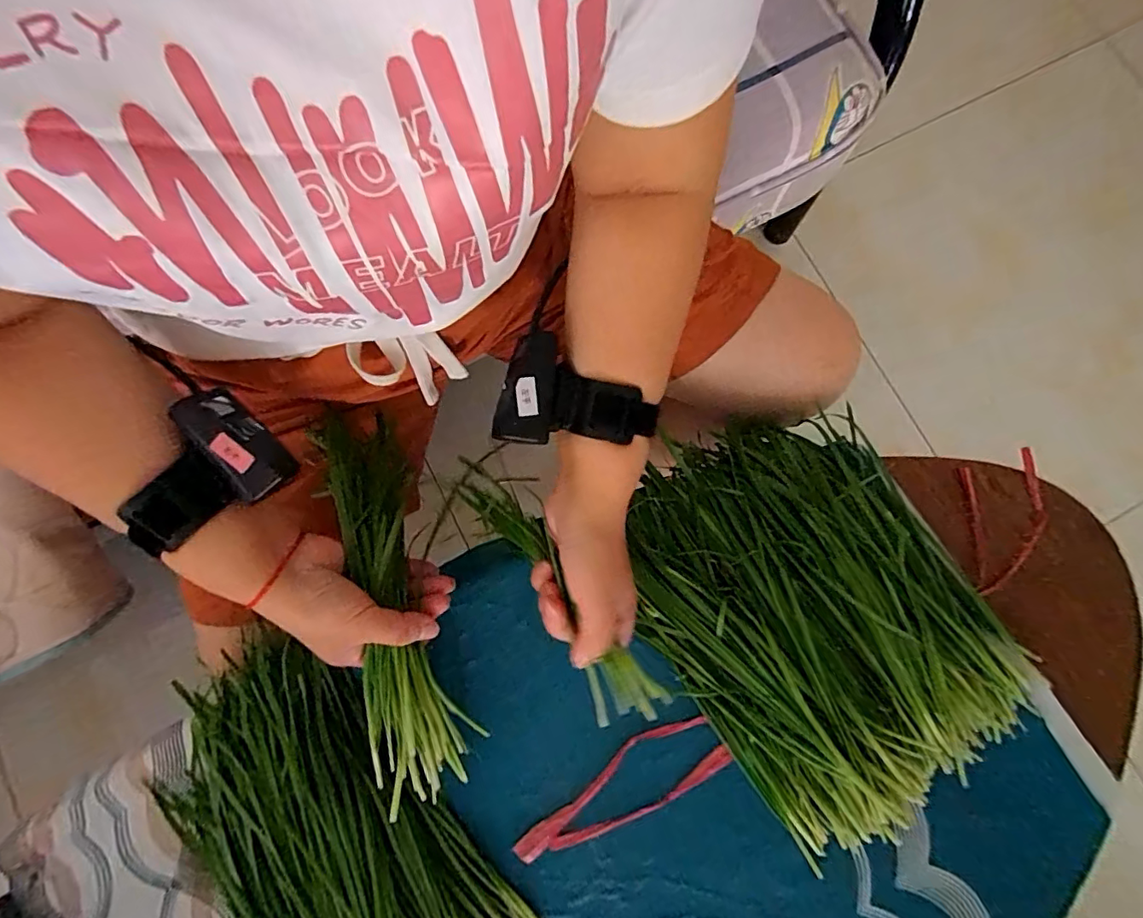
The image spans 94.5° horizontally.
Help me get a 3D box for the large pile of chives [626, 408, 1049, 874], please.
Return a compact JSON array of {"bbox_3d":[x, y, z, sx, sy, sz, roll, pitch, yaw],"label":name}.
[{"bbox_3d":[0.198,0.122,0.442,0.251,0.045,0.323,-25,78,-6],"label":"large pile of chives"}]

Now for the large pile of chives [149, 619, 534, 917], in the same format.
[{"bbox_3d":[-0.185,0.301,0.403,0.164,0.049,0.330,-42,80,-9],"label":"large pile of chives"}]

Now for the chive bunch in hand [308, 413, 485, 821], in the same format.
[{"bbox_3d":[-0.135,0.107,0.396,0.063,0.045,0.290,-13,85,-3],"label":"chive bunch in hand"}]

